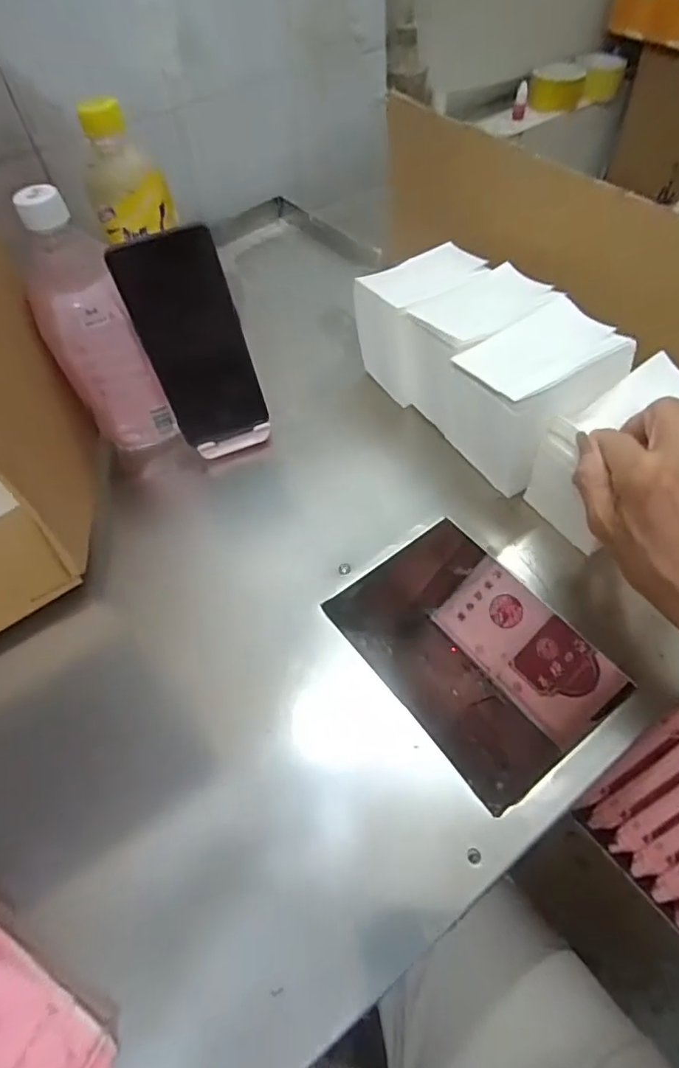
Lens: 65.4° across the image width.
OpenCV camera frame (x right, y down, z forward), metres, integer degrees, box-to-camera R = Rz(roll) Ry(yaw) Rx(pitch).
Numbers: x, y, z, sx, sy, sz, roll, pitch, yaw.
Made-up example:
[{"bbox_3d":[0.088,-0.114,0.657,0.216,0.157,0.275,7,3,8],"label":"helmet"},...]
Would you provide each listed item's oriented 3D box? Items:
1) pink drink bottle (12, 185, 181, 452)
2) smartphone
[{"bbox_3d":[-0.197,-0.156,0.429,0.071,0.193,0.078,-31,58,-16],"label":"pink drink bottle"},{"bbox_3d":[-0.113,-0.149,0.423,0.075,0.160,0.006,-23,40,-10],"label":"smartphone"}]

